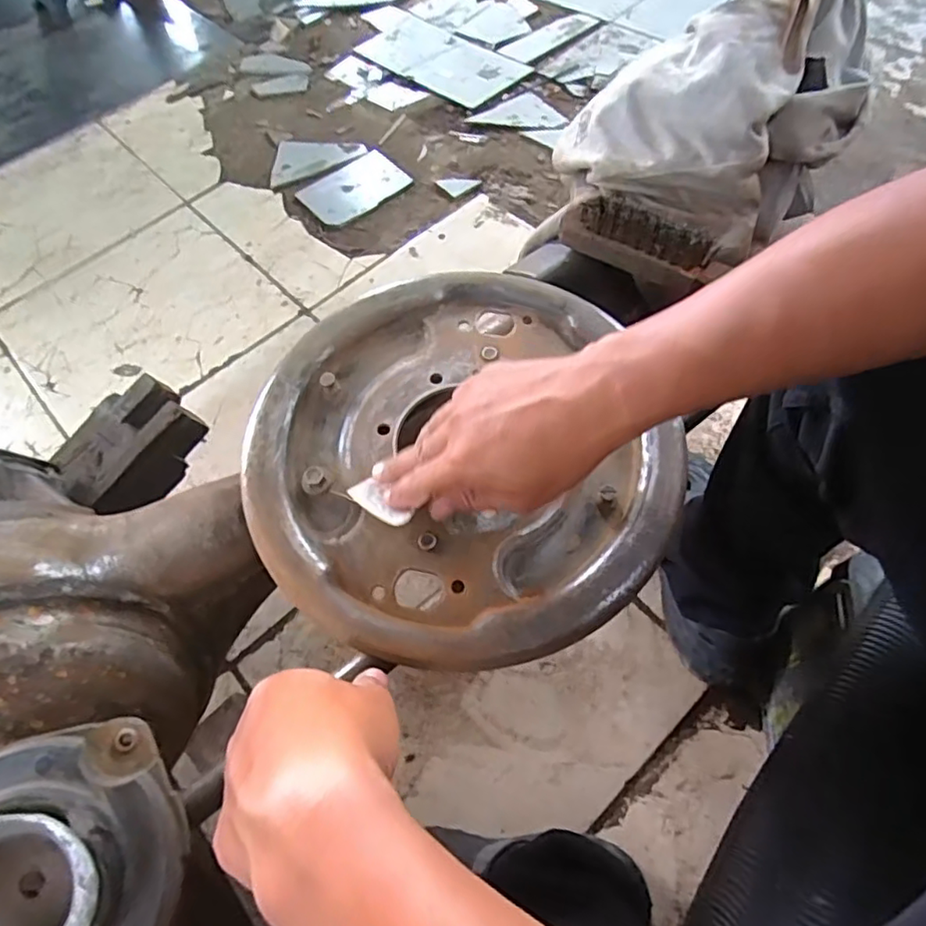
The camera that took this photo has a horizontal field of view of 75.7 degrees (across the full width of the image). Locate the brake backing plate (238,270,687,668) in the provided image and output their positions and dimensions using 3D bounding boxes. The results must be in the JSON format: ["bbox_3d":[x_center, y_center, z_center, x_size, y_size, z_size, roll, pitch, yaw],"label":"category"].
[{"bbox_3d":[0.000,-0.012,0.415,0.284,0.026,0.291,0,62,0],"label":"brake backing plate"}]

